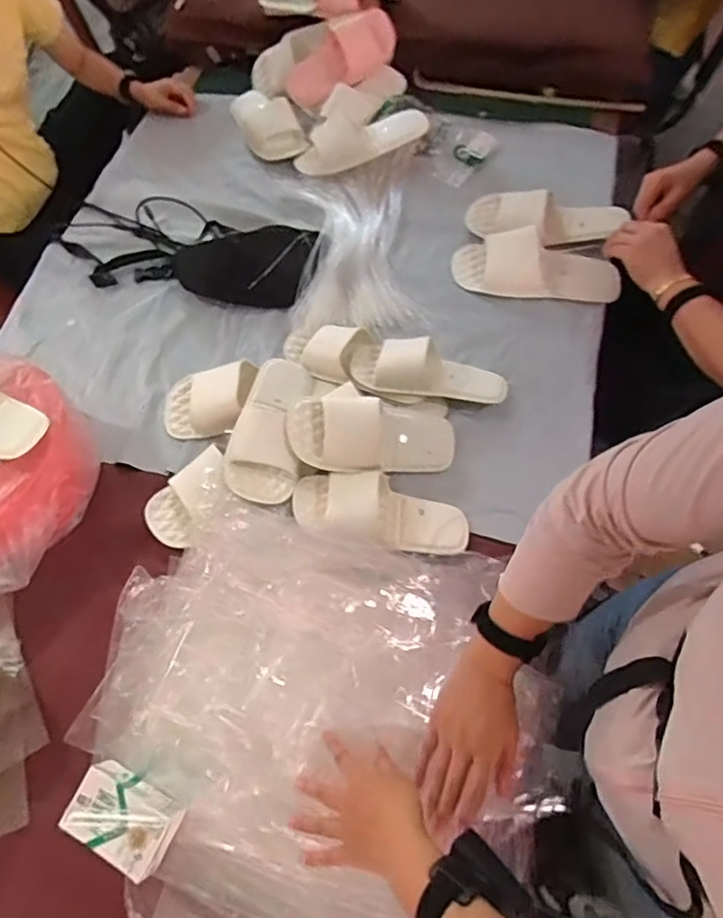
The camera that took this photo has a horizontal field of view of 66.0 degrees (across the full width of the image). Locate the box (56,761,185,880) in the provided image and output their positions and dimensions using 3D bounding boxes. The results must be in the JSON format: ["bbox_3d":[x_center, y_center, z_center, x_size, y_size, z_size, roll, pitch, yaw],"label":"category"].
[{"bbox_3d":[-0.253,0.385,0.595,0.116,0.049,0.071,25,67,15],"label":"box"}]

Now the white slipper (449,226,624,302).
[{"bbox_3d":[0.293,-0.324,0.951,0.265,0.056,0.117,1,63,4],"label":"white slipper"}]

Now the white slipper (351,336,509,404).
[{"bbox_3d":[0.101,-0.130,0.820,0.229,0.052,0.088,6,64,7],"label":"white slipper"}]

